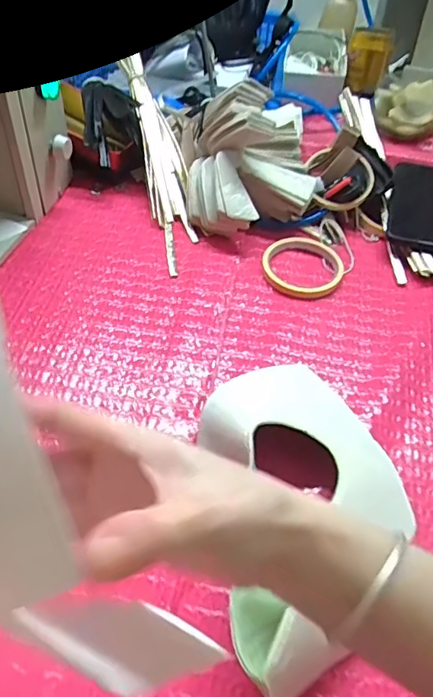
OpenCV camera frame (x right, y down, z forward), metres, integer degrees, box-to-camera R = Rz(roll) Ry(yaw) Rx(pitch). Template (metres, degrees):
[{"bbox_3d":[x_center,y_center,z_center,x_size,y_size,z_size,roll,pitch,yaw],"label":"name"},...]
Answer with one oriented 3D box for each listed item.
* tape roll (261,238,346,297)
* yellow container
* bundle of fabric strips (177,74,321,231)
[{"bbox_3d":[0.096,-0.091,0.587,0.089,0.012,0.087,3,49,-3],"label":"tape roll"},{"bbox_3d":[0.221,-0.425,0.767,0.057,0.068,0.045,14,49,6],"label":"yellow container"},{"bbox_3d":[0.042,-0.228,0.618,0.153,0.135,0.159,3,49,-3],"label":"bundle of fabric strips"}]

